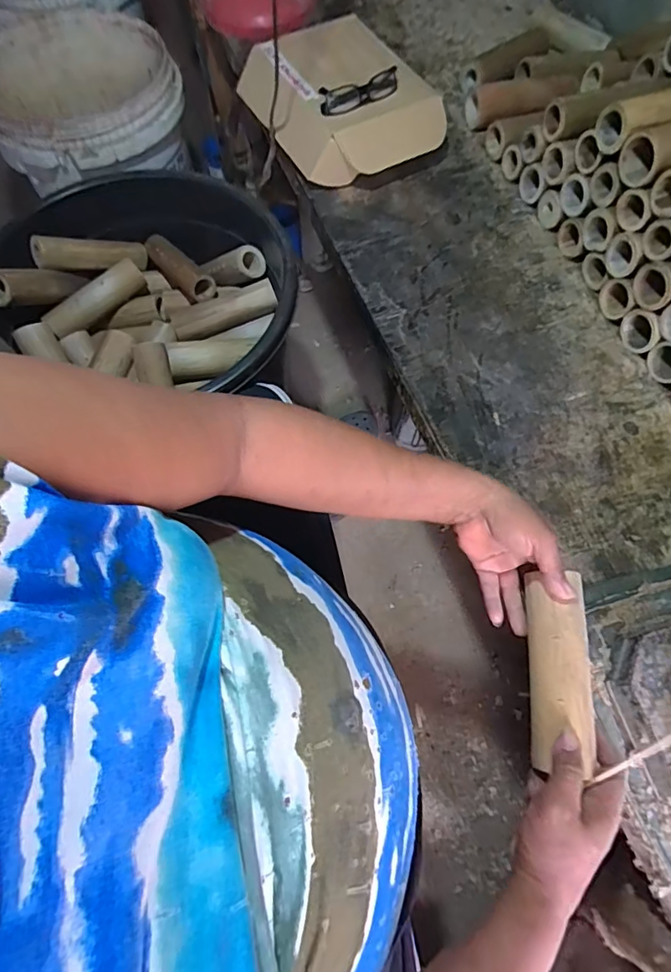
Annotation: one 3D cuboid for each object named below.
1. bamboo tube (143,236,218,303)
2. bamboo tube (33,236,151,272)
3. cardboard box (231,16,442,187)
[{"bbox_3d":[-0.273,-0.380,0.857,0.050,0.047,0.174,-41,74,-17],"label":"bamboo tube"},{"bbox_3d":[-0.414,-0.397,0.845,0.183,0.042,0.047,-16,66,-33],"label":"bamboo tube"},{"bbox_3d":[0.008,-0.617,0.813,0.231,0.106,0.309,-33,72,-15],"label":"cardboard box"}]

